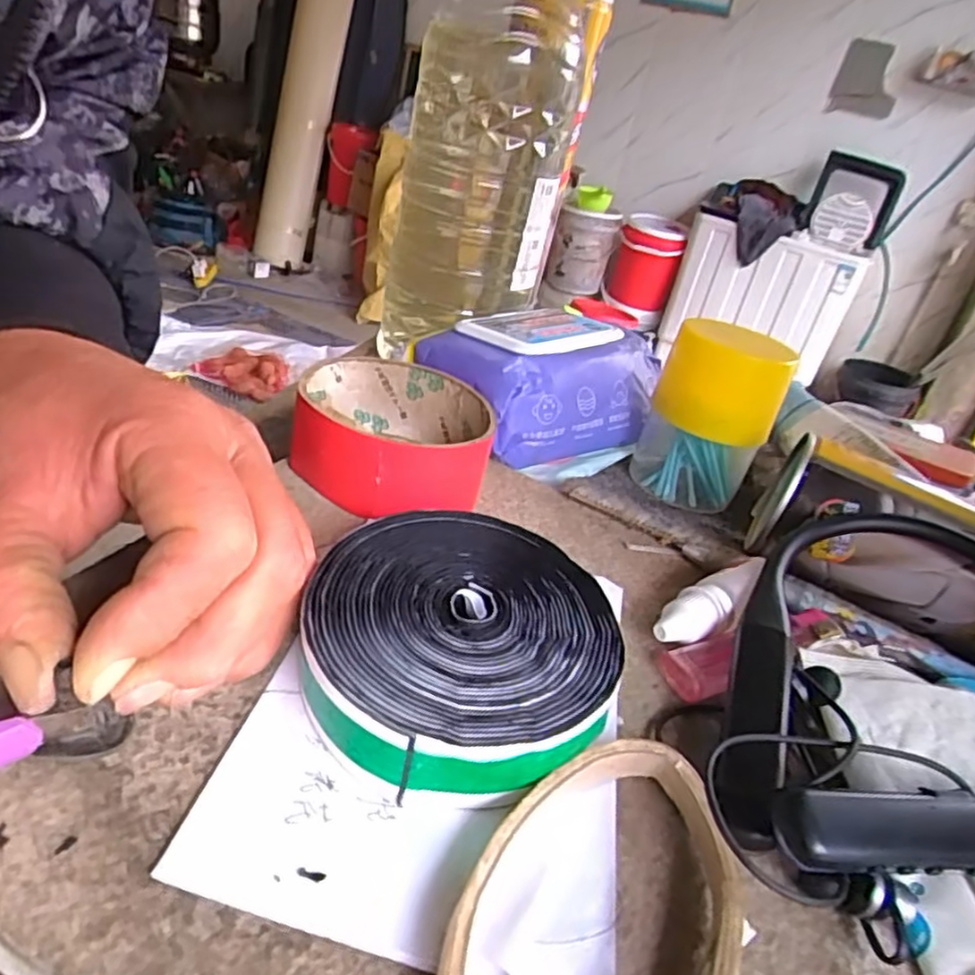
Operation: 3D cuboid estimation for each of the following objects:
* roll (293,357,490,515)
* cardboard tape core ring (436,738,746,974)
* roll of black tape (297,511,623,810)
[{"bbox_3d":[-0.040,-0.021,0.299,0.081,0.034,0.087,11,30,-6],"label":"roll"},{"bbox_3d":[0.026,0.101,0.160,0.060,0.014,0.106,25,31,18],"label":"cardboard tape core ring"},{"bbox_3d":[-0.008,0.046,0.216,0.090,0.030,0.094,11,30,-6],"label":"roll of black tape"}]

